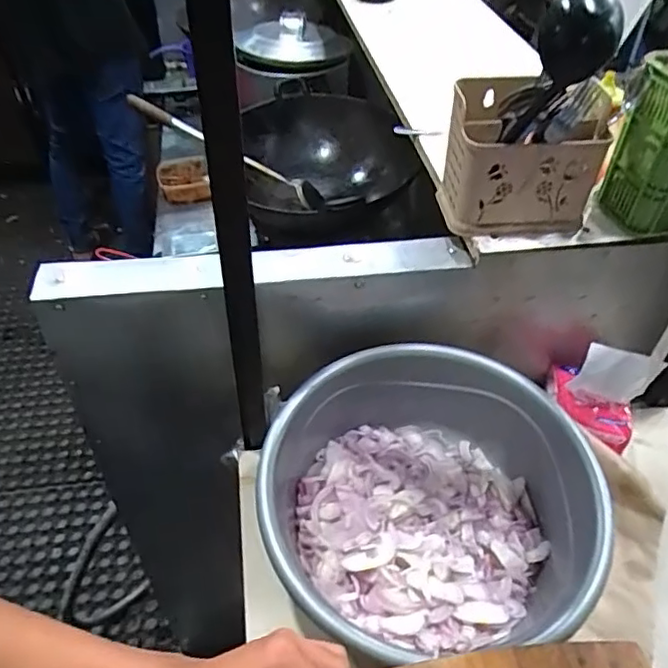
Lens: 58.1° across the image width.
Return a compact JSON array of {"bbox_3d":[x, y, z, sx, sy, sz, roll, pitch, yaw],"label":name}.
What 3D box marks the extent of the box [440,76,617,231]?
[{"bbox_3d":[0.212,-0.195,0.672,0.165,0.137,0.095,1,45,-1],"label":"box"}]

